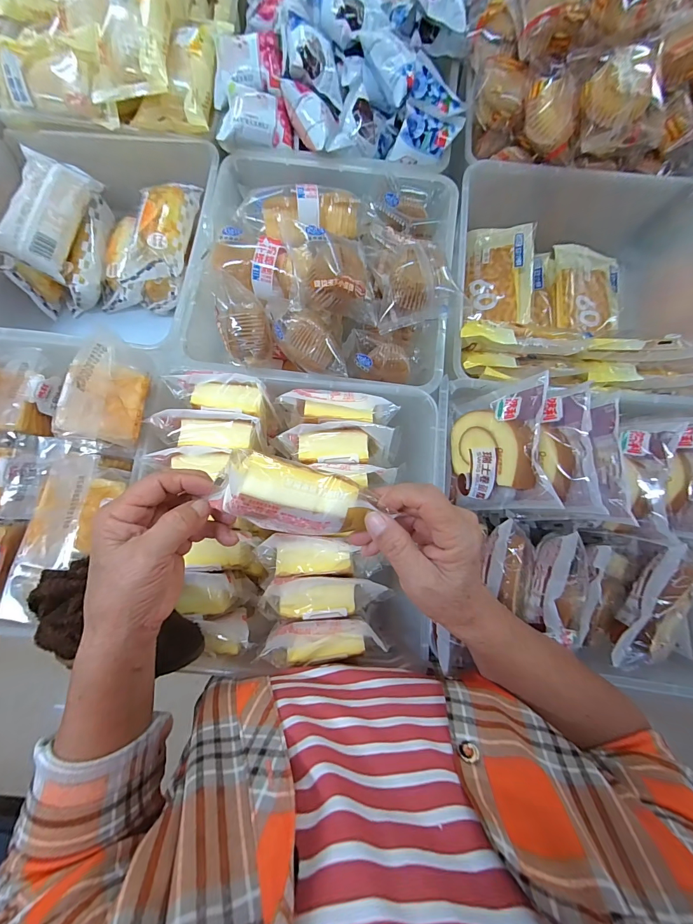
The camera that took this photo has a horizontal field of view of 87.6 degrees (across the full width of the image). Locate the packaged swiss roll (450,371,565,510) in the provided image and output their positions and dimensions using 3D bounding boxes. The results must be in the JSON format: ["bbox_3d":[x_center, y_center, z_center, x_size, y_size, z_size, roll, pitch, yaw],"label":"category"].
[{"bbox_3d":[0.149,-0.011,0.362,0.025,0.107,0.113,-3,86,-38],"label":"packaged swiss roll"}]

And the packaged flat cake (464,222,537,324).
[{"bbox_3d":[0.201,-0.248,0.478,0.081,0.017,0.130,2,93,18],"label":"packaged flat cake"}]

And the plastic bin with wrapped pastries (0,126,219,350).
[{"bbox_3d":[-0.298,-0.266,0.459,0.283,0.136,0.293,5,78,0],"label":"plastic bin with wrapped pastries"}]

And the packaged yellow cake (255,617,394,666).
[{"bbox_3d":[-0.018,0.159,0.317,0.103,0.029,0.035,-3,79,-2],"label":"packaged yellow cake"}]

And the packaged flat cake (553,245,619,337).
[{"bbox_3d":[0.319,-0.230,0.478,0.073,0.019,0.123,-3,88,11],"label":"packaged flat cake"}]

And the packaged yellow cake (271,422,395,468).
[{"bbox_3d":[-0.012,-0.019,0.364,0.116,0.034,0.040,3,78,-1],"label":"packaged yellow cake"}]

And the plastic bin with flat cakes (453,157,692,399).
[{"bbox_3d":[0.258,-0.194,0.432,0.269,0.129,0.271,6,78,0],"label":"plastic bin with flat cakes"}]

